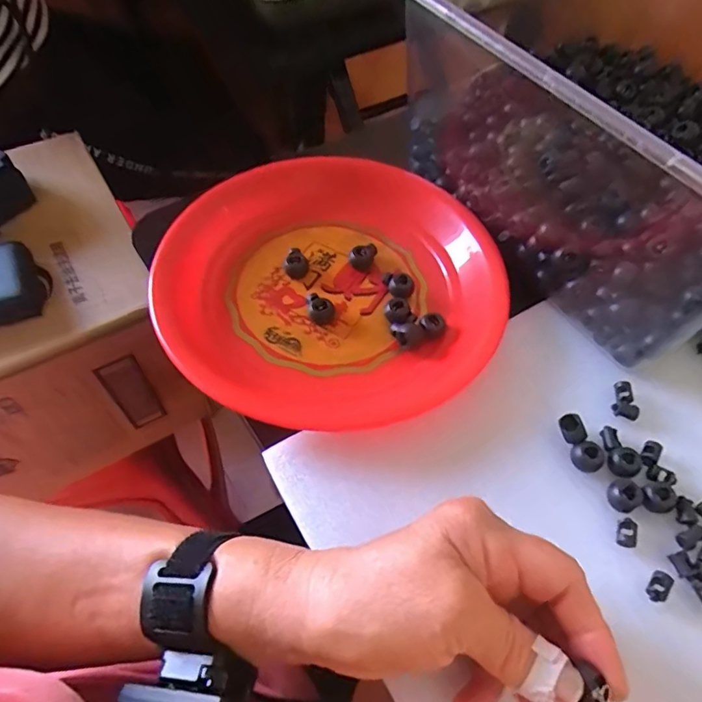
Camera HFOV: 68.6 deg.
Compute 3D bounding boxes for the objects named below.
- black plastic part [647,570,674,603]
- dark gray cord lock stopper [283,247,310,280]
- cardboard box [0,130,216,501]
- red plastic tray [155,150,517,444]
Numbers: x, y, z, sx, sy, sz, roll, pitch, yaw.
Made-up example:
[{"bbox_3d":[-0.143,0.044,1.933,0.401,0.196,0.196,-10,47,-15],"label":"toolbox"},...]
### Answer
[{"bbox_3d":[0.159,0.121,0.263,0.010,0.005,0.015,30,62,14],"label":"black plastic part"},{"bbox_3d":[-0.039,-0.062,0.366,0.017,0.013,0.022,0,59,-3],"label":"dark gray cord lock stopper"},{"bbox_3d":[-0.352,-0.033,0.538,0.271,0.217,0.288,-28,64,-19],"label":"cardboard box"},{"bbox_3d":[-0.014,-0.047,0.357,0.227,0.042,0.229,-18,61,-14],"label":"red plastic tray"}]

